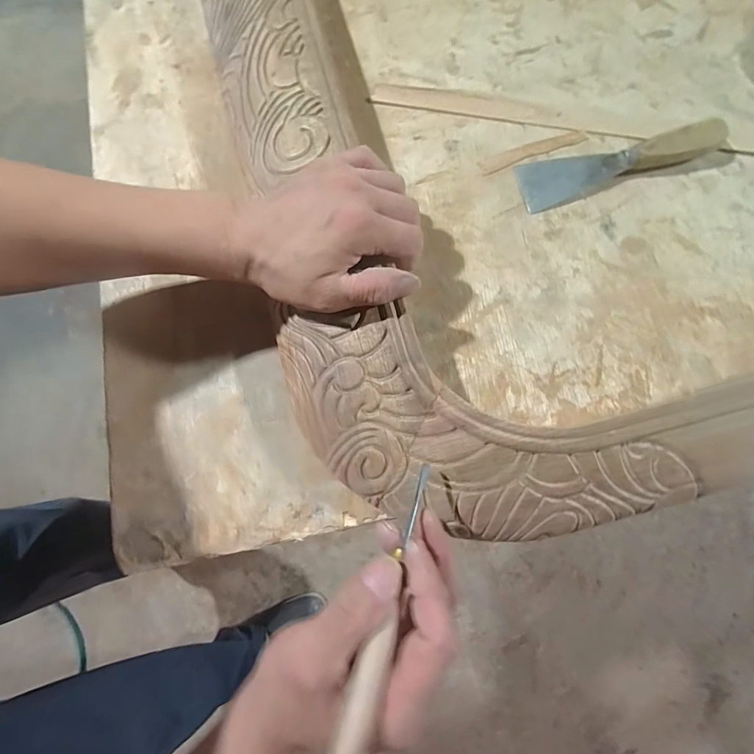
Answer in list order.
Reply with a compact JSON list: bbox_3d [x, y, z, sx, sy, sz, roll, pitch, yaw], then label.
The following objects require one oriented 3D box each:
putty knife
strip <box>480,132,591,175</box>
[{"bbox_3d":[0.199,-0.179,0.337,0.162,0.021,0.042,-15,78,-2],"label":"putty knife"},{"bbox_3d":[0.134,-0.194,0.350,0.094,0.004,0.014,-20,78,-3],"label":"strip"}]

